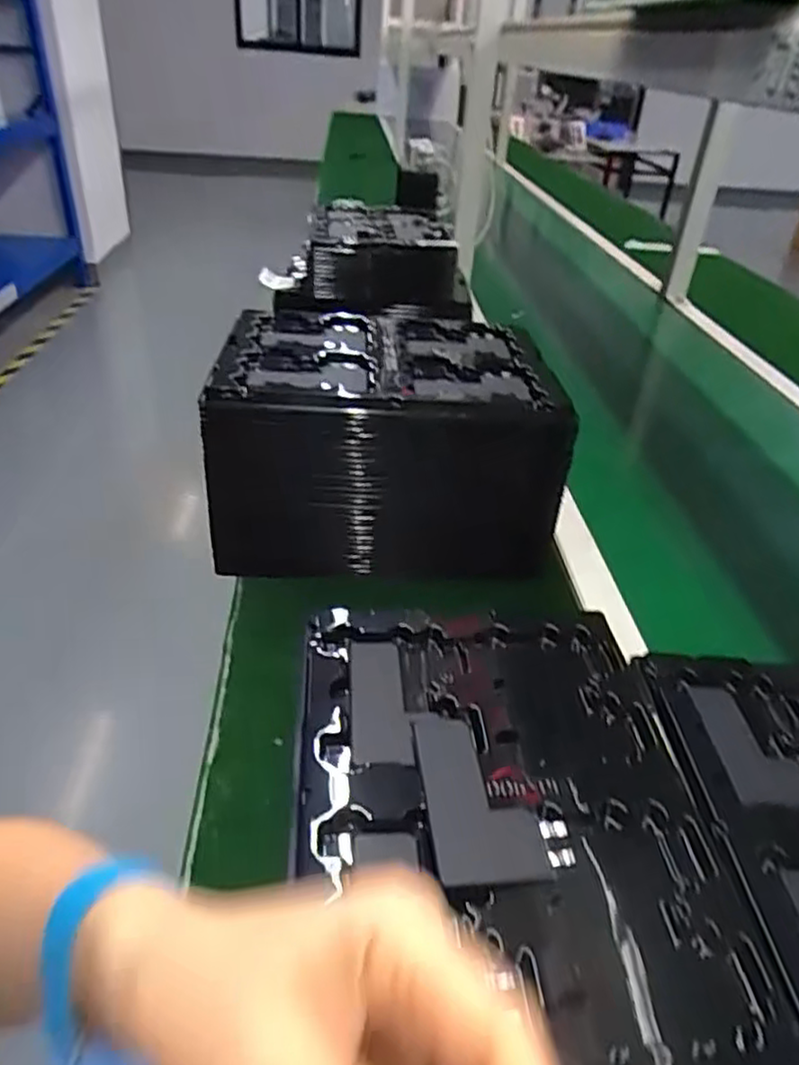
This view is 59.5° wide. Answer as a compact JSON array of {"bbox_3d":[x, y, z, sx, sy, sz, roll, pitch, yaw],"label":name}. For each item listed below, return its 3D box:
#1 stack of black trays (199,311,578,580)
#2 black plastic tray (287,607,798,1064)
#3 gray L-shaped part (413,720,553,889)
[{"bbox_3d":[-0.017,-0.088,0.666,0.292,0.172,0.213,0,35,-5],"label":"stack of black trays"},{"bbox_3d":[0.051,0.168,0.388,0.217,0.078,0.301,1,35,-5],"label":"black plastic tray"},{"bbox_3d":[0.041,0.137,0.369,0.056,0.009,0.098,-1,35,-8],"label":"gray L-shaped part"}]

